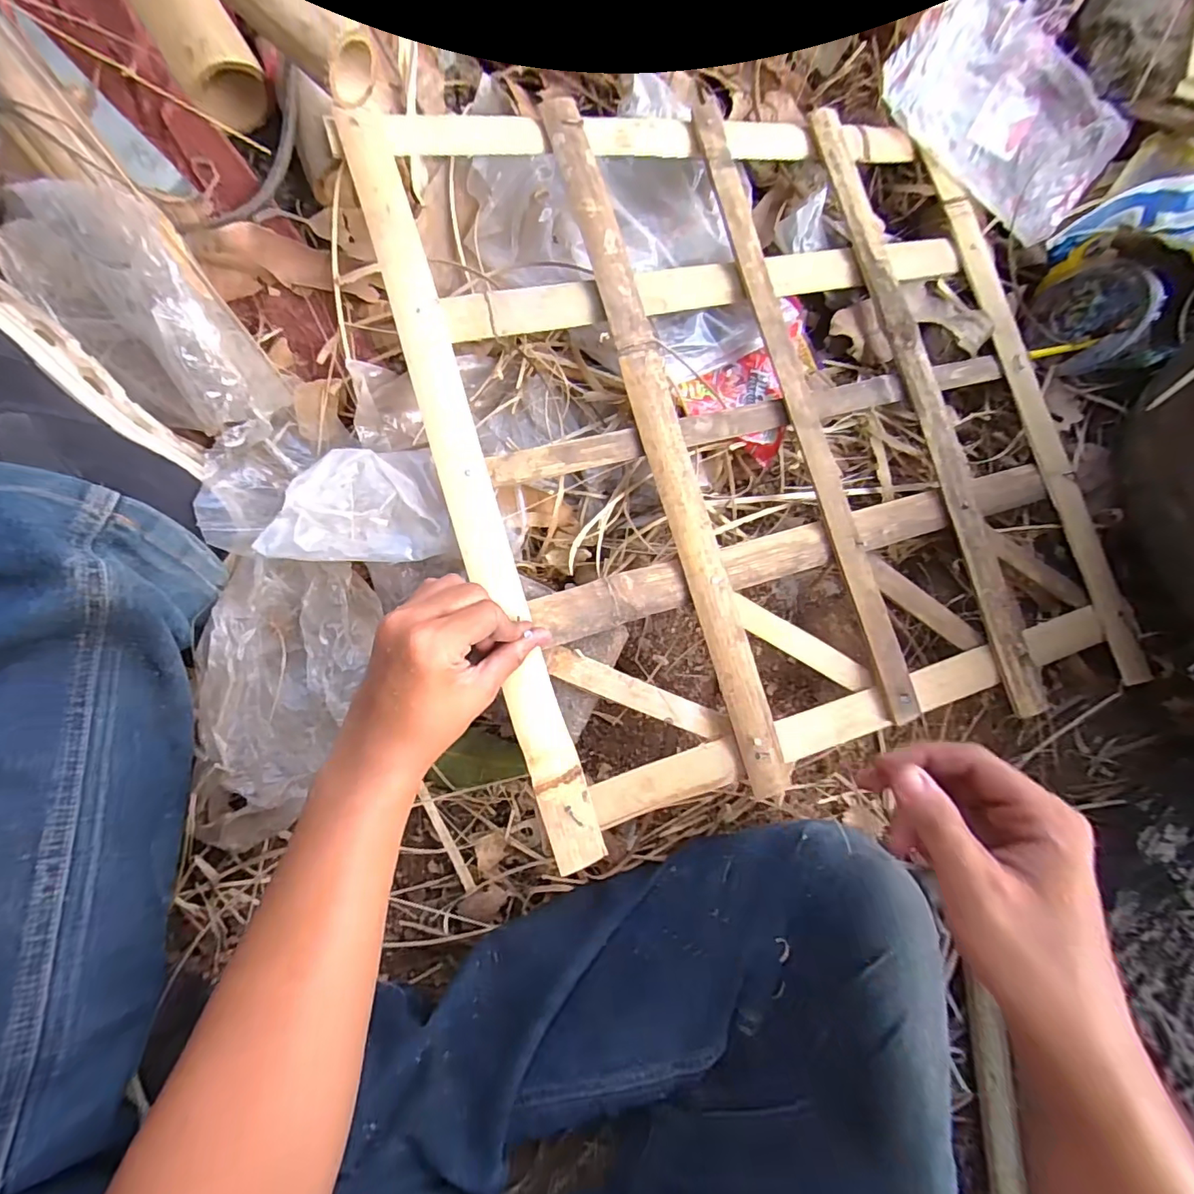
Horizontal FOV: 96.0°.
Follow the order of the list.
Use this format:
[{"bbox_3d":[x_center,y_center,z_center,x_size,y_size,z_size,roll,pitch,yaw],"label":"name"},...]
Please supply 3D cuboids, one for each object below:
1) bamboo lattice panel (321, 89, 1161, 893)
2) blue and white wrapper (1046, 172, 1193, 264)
[{"bbox_3d":[0.133,-0.141,0.425,0.510,0.046,0.522,-13,85,-15],"label":"bamboo lattice panel"},{"bbox_3d":[0.445,-0.308,0.433,0.124,0.034,0.039,-1,88,27],"label":"blue and white wrapper"}]

